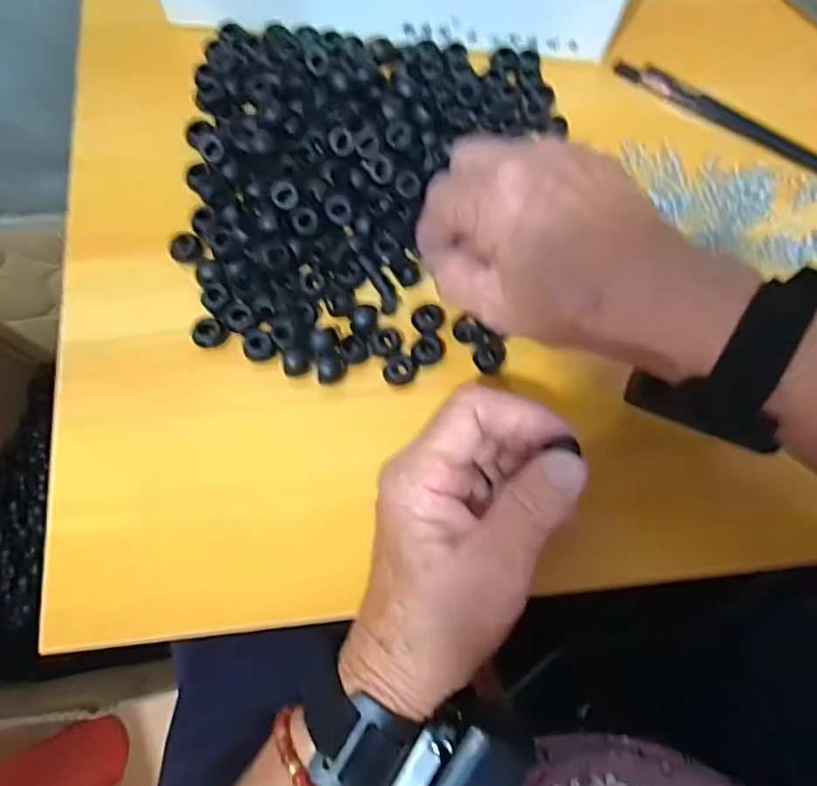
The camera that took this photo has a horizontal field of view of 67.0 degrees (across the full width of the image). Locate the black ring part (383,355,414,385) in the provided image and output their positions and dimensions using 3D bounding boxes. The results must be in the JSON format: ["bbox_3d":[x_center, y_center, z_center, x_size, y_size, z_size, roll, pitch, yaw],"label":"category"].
[{"bbox_3d":[-0.005,-0.012,0.328,0.017,0.006,0.014,-30,76,-11],"label":"black ring part"}]

